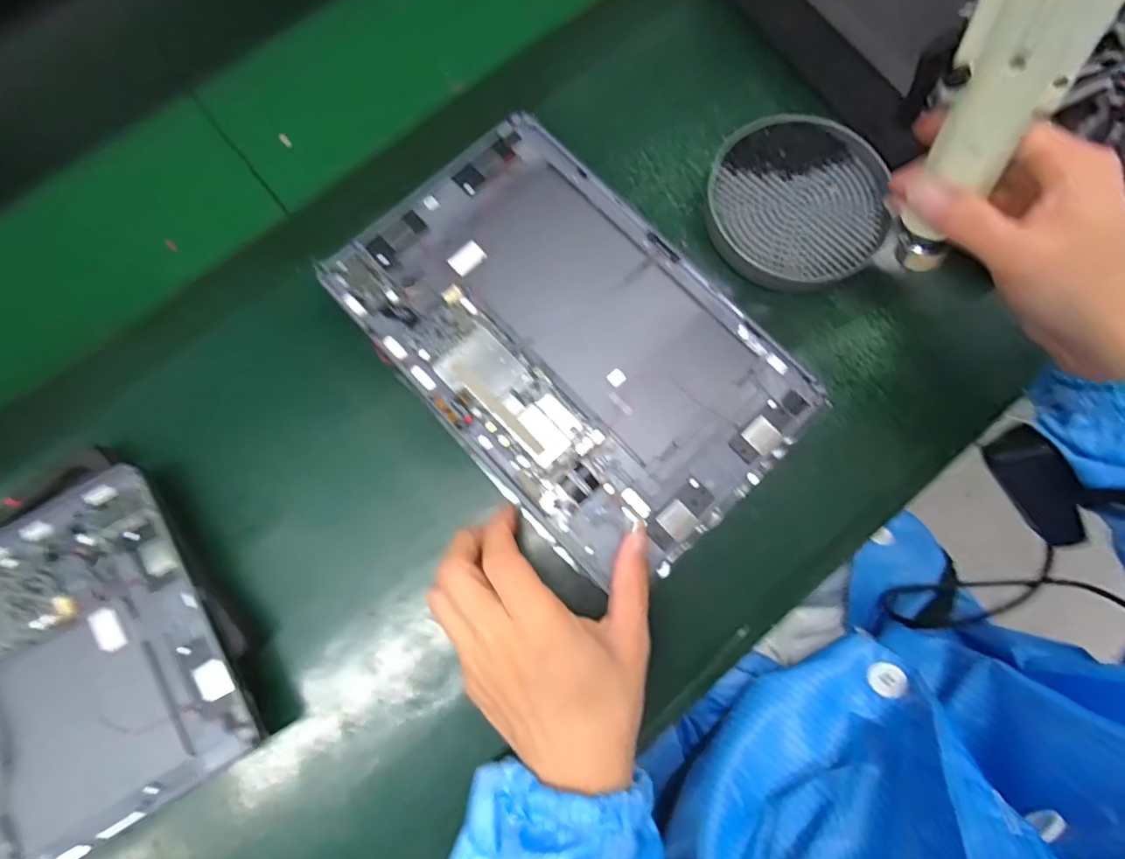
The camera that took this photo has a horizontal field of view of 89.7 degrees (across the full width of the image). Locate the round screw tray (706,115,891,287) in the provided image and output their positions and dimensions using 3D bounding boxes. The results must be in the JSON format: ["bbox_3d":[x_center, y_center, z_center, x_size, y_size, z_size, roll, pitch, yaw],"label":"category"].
[{"bbox_3d":[0.150,-0.145,0.363,0.110,0.020,0.110,0,75,2],"label":"round screw tray"}]

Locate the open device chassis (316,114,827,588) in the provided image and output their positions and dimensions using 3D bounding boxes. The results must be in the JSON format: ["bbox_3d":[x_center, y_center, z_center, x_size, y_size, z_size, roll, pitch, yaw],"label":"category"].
[{"bbox_3d":[0.003,-0.053,0.327,0.167,0.016,0.256,-42,78,-9],"label":"open device chassis"}]

